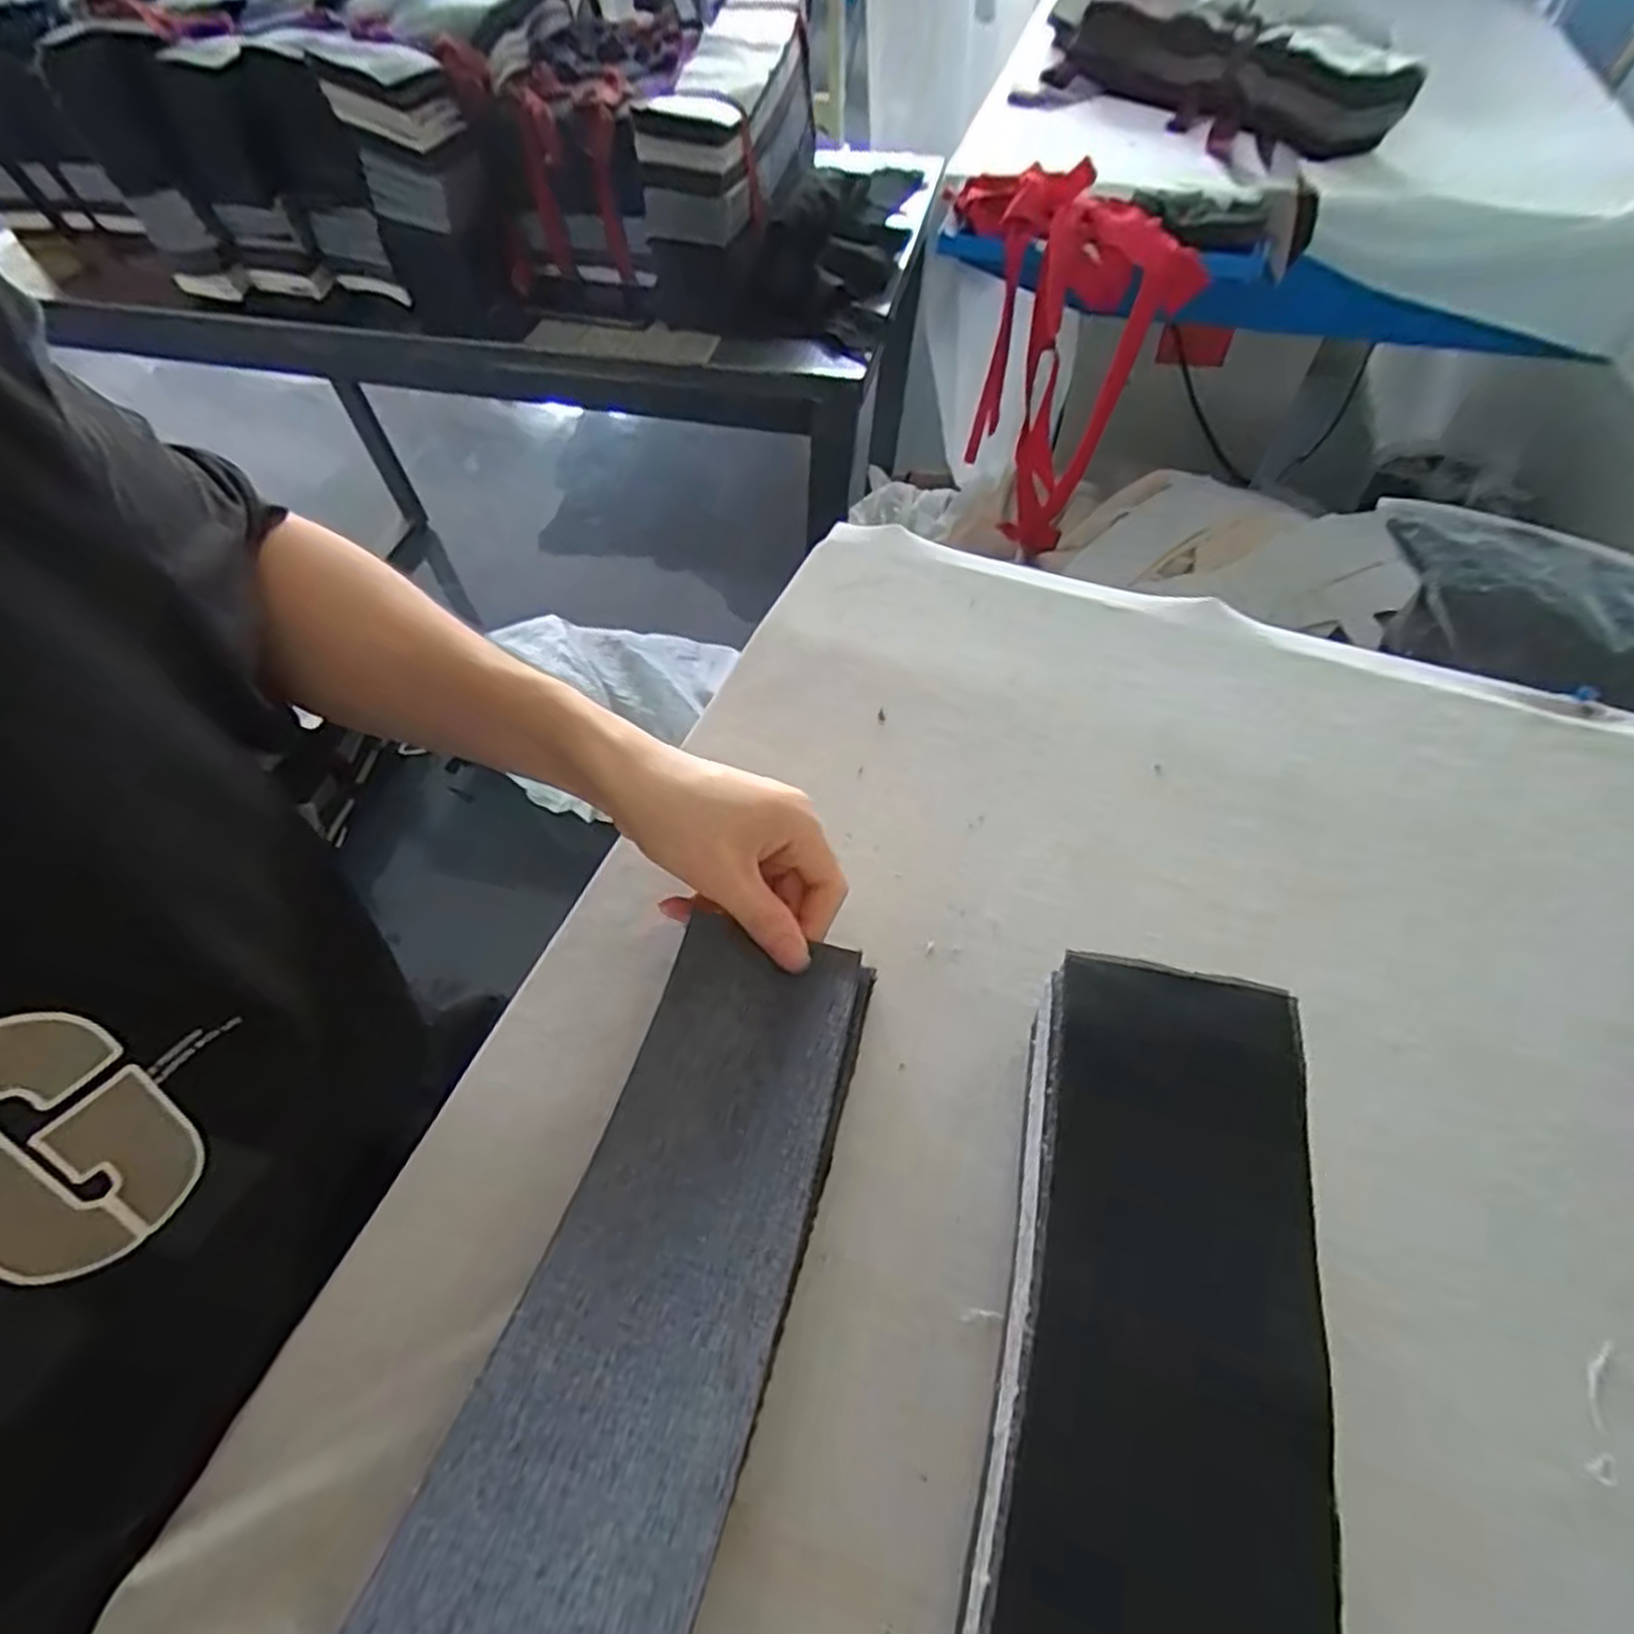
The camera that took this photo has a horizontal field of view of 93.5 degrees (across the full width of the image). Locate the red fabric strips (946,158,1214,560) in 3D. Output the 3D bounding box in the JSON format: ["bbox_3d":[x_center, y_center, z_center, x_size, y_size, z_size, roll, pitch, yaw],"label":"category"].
[{"bbox_3d":[0.280,-0.530,0.964,0.255,0.439,0.127,11,58,8],"label":"red fabric strips"}]

